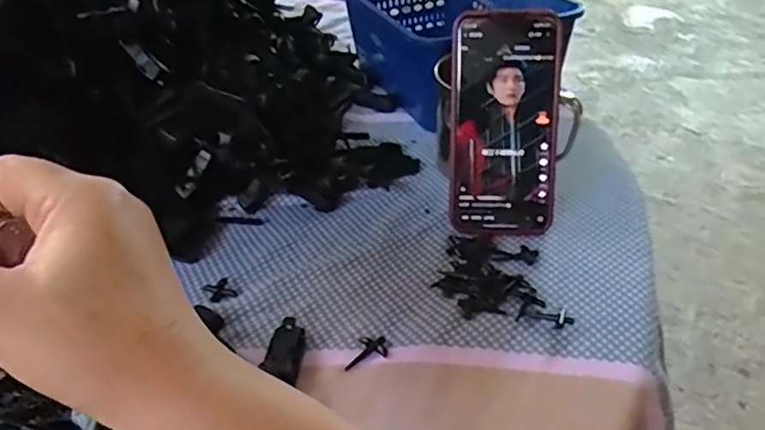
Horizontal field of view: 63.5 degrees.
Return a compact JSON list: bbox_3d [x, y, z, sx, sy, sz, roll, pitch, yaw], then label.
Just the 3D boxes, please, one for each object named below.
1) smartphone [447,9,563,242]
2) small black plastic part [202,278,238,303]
[{"bbox_3d":[0.088,-0.064,0.448,0.073,0.160,0.016,2,8,12],"label":"smartphone"},{"bbox_3d":[-0.113,0.052,0.425,0.017,0.004,0.024,-27,43,-27],"label":"small black plastic part"}]

